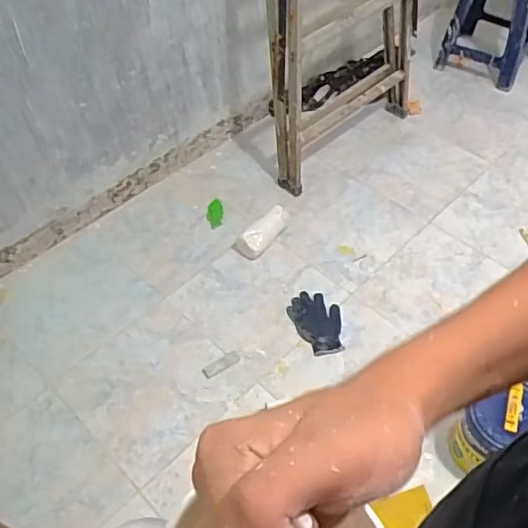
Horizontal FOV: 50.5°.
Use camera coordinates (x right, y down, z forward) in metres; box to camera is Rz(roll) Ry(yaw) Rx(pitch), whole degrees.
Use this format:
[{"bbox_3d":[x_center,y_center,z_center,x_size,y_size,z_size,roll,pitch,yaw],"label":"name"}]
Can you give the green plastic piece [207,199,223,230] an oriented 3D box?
[{"bbox_3d":[-0.166,-0.173,1.871,0.054,0.022,0.123,-4,53,-2],"label":"green plastic piece"}]

